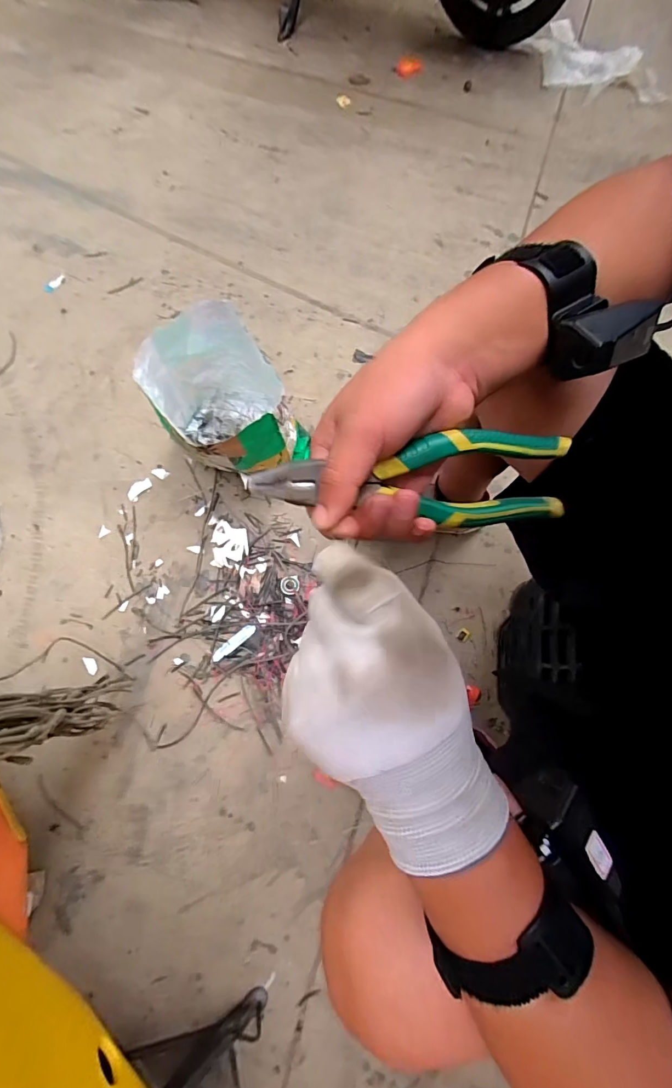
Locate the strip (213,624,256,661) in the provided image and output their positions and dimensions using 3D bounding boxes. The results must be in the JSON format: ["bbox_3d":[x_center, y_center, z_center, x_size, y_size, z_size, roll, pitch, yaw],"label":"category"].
[{"bbox_3d":[-0.183,0.176,0.779,0.090,0.004,0.025,-39,55,-4],"label":"strip"}]

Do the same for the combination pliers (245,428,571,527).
[{"bbox_3d":[0.048,-0.042,0.269,0.196,0.020,0.058,0,106,-9],"label":"combination pliers"}]

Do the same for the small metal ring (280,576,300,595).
[{"bbox_3d":[-0.086,0.078,0.814,0.036,0.006,0.035,-1,76,3],"label":"small metal ring"}]

